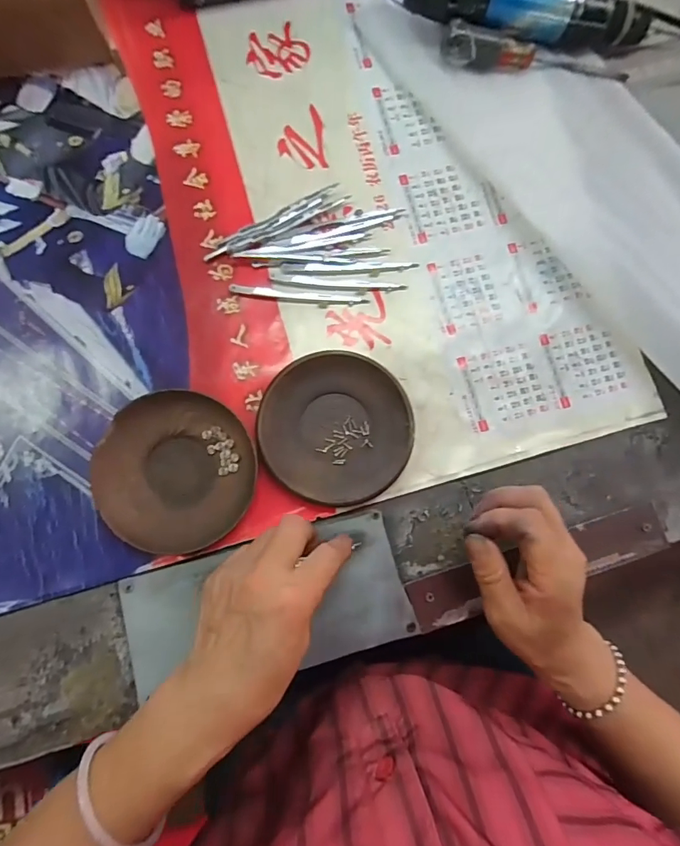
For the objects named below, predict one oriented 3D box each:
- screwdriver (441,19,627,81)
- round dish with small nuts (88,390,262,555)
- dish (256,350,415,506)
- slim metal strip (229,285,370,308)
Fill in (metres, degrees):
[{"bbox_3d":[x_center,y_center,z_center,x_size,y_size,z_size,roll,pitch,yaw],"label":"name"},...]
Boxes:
[{"bbox_3d":[0.170,-0.315,0.383,0.170,0.029,0.022,-1,83,-3],"label":"screwdriver"},{"bbox_3d":[-0.119,0.034,0.335,0.109,0.016,0.114,0,83,-3],"label":"round dish with small nuts"},{"bbox_3d":[-0.003,0.003,0.345,0.112,0.017,0.108,0,83,-3],"label":"dish"},{"bbox_3d":[-0.032,-0.101,0.363,0.108,0.004,0.010,5,83,-2],"label":"slim metal strip"}]

